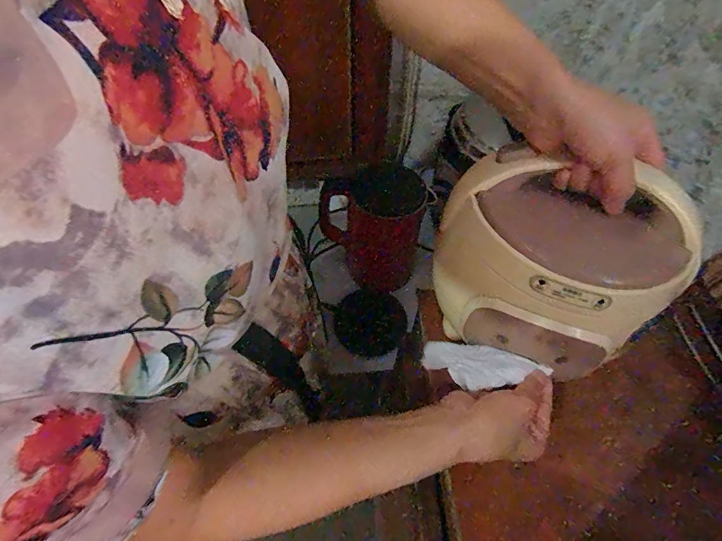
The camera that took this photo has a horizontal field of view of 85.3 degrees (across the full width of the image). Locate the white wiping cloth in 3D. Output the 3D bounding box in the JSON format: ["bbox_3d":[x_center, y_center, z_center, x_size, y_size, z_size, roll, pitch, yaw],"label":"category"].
[{"bbox_3d":[0.116,0.098,0.386,0.115,0.030,0.047,4,50,30],"label":"white wiping cloth"}]

